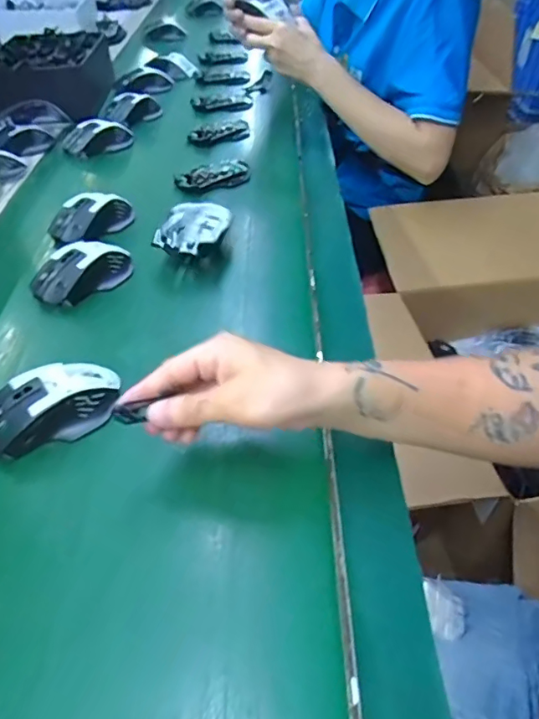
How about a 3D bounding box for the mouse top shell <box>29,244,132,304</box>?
[{"bbox_3d":[-0.202,-0.100,0.553,0.061,0.034,0.113,33,53,28],"label":"mouse top shell"}]

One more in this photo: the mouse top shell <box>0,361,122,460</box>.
[{"bbox_3d":[-0.180,0.037,0.418,0.111,0.038,0.061,-20,49,-20],"label":"mouse top shell"}]

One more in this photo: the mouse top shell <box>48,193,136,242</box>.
[{"bbox_3d":[-0.219,-0.180,0.632,0.063,0.044,0.112,27,51,23],"label":"mouse top shell"}]

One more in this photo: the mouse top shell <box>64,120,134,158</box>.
[{"bbox_3d":[-0.270,-0.352,0.805,0.107,0.034,0.060,-14,47,-14],"label":"mouse top shell"}]

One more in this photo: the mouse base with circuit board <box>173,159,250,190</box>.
[{"bbox_3d":[-0.080,-0.261,0.726,0.107,0.015,0.064,-20,49,-20],"label":"mouse base with circuit board"}]

